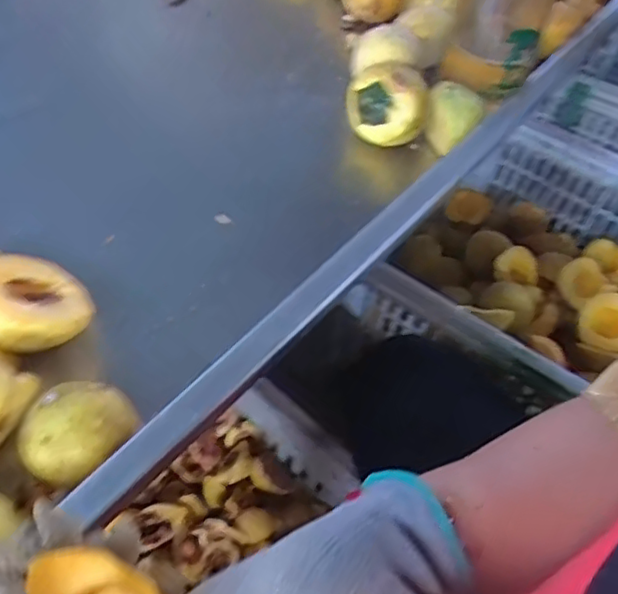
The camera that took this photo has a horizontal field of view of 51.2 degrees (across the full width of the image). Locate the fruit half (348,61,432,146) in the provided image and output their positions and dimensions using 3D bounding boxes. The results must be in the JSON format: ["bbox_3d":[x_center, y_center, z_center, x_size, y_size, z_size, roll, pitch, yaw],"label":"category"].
[{"bbox_3d":[0.070,-0.167,0.571,0.069,0.067,0.041,32,56,19],"label":"fruit half"}]

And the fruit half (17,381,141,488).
[{"bbox_3d":[-0.136,0.079,0.381,0.064,0.027,0.049,-34,62,-27],"label":"fruit half"}]

